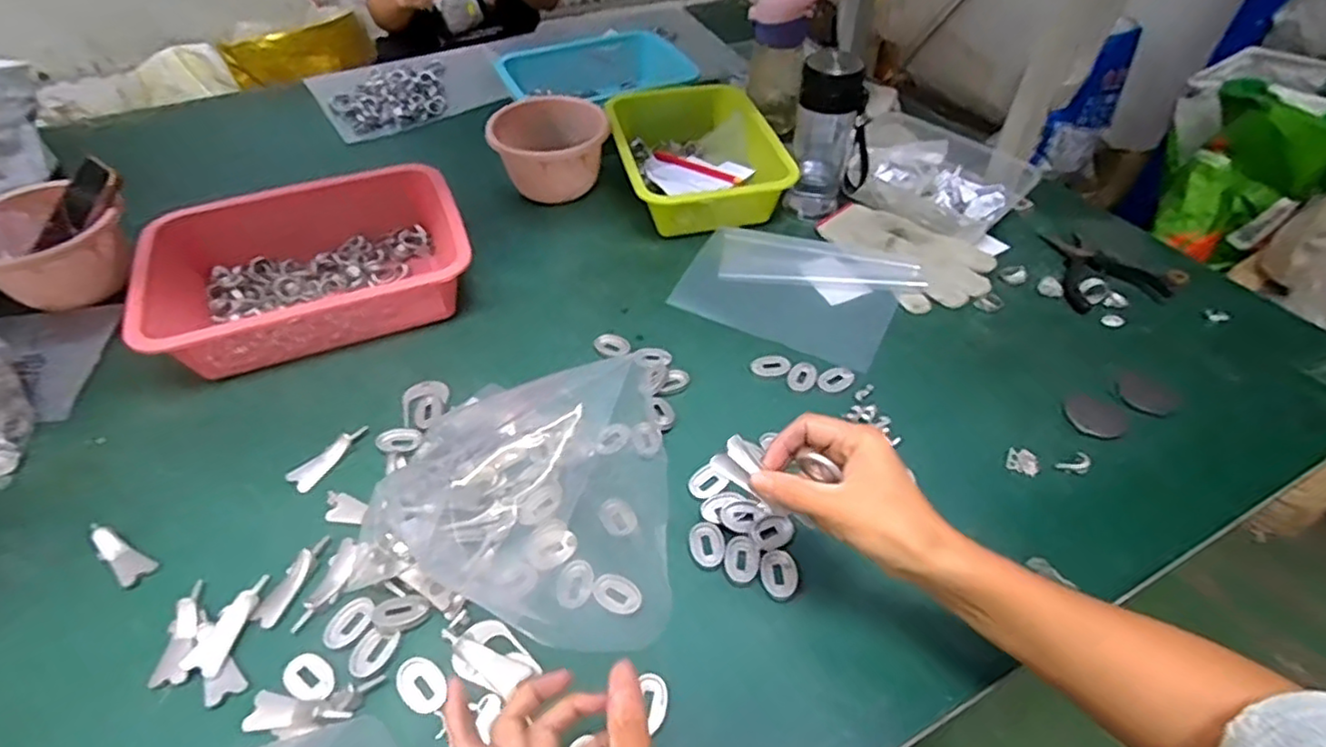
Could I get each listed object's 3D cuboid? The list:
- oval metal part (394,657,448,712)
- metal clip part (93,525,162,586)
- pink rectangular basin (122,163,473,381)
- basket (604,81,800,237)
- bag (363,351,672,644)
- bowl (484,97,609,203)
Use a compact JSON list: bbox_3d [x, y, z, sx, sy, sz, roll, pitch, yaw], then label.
[{"bbox_3d":[-0.161,0.207,0.437,0.028,0.004,0.039,-32,61,-31],"label":"oval metal part"},{"bbox_3d":[-0.422,0.136,0.506,0.069,0.011,0.023,29,53,23],"label":"metal clip part"},{"bbox_3d":[-0.363,-0.114,0.695,0.299,0.084,0.217,-18,48,-16],"label":"pink rectangular basin"},{"bbox_3d":[0.039,-0.276,0.846,0.194,0.077,0.251,-10,47,-8],"label":"basket"},{"bbox_3d":[-0.109,0.080,0.527,0.220,0.047,0.257,0,48,-2],"label":"bag"},{"bbox_3d":[-0.142,-0.280,0.841,0.146,0.088,0.136,-5,47,-5],"label":"bowl"}]

